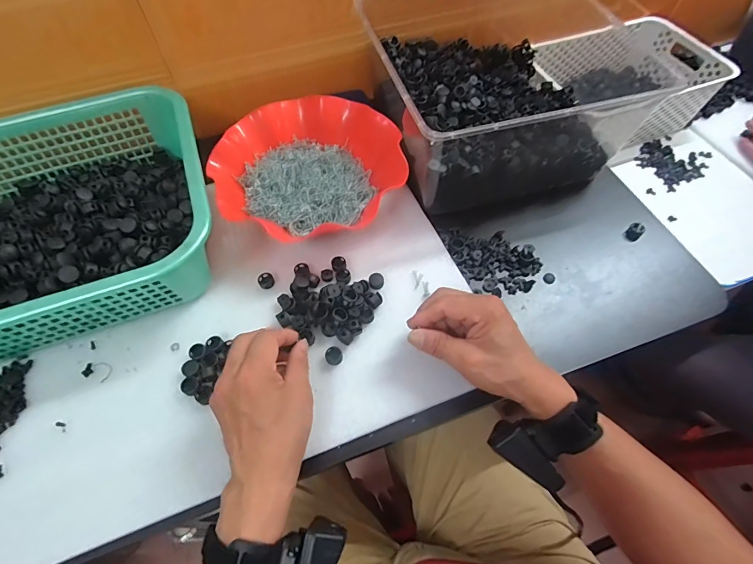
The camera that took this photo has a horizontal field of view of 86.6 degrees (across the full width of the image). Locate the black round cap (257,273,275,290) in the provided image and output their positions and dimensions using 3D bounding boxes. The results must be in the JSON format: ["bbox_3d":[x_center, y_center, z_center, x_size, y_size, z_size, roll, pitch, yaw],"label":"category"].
[{"bbox_3d":[-0.124,-0.002,0.451,0.017,0.009,0.017,0,60,0],"label":"black round cap"}]

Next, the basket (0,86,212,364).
[{"bbox_3d":[-0.373,-0.056,0.428,0.387,0.098,0.294,-20,62,-11],"label":"basket"}]

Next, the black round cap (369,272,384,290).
[{"bbox_3d":[0.000,-0.001,0.447,0.017,0.008,0.018,0,60,0],"label":"black round cap"}]

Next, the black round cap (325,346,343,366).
[{"bbox_3d":[-0.043,0.075,0.402,0.016,0.010,0.016,0,60,0],"label":"black round cap"}]

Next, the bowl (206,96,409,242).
[{"bbox_3d":[-0.083,-0.139,0.493,0.217,0.063,0.200,0,60,0],"label":"bowl"}]

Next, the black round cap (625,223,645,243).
[{"bbox_3d":[0.320,-0.063,0.494,0.017,0.014,0.021,39,67,20],"label":"black round cap"}]

